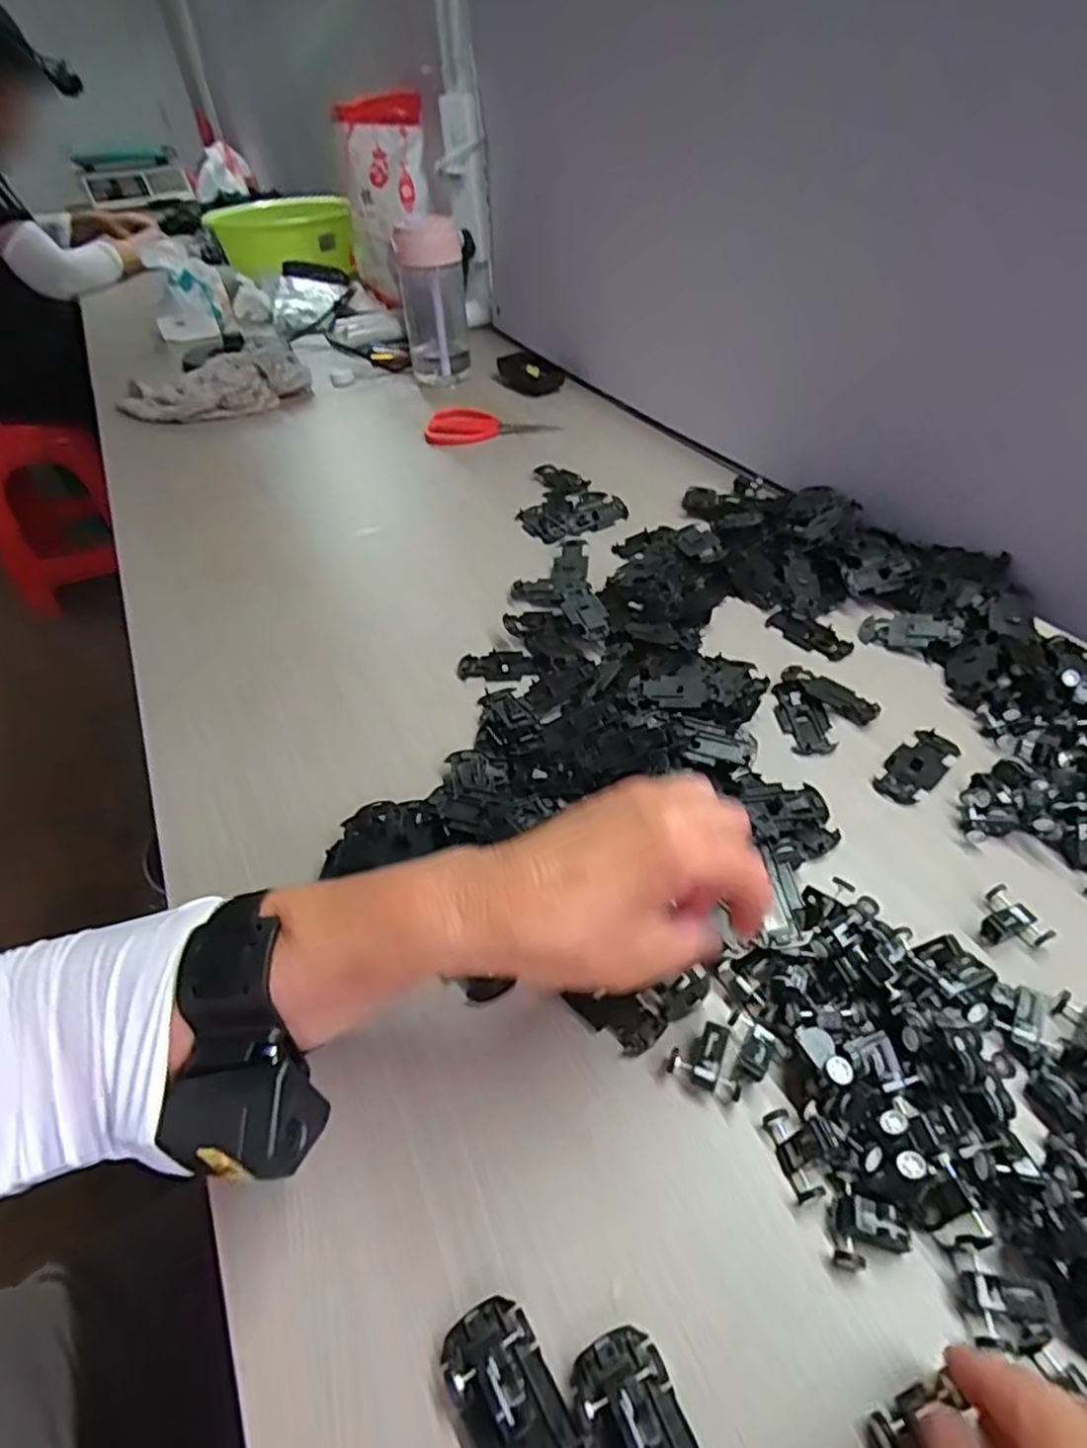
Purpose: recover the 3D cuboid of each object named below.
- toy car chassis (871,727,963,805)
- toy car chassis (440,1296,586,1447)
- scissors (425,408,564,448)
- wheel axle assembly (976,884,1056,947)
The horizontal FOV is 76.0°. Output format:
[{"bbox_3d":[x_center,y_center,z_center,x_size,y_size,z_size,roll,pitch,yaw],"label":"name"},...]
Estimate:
[{"bbox_3d":[0.224,0.025,0.418,0.062,0.004,0.028,-34,51,-28],"label":"toy car chassis"},{"bbox_3d":[-0.008,0.221,0.219,0.030,0.010,0.064,-27,49,-19],"label":"toy car chassis"},{"bbox_3d":[-0.061,-0.354,0.820,0.153,0.020,0.051,-1,44,3],"label":"scissors"},{"bbox_3d":[0.225,0.097,0.338,0.027,0.012,0.029,-23,48,-16],"label":"wheel axle assembly"}]

